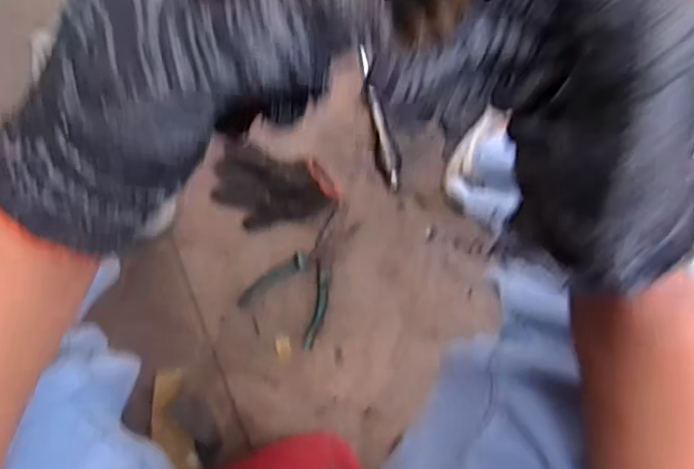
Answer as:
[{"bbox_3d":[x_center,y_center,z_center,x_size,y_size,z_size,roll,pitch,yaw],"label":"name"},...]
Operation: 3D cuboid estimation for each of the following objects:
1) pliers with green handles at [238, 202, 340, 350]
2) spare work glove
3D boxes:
[{"bbox_3d":[-0.045,0.047,0.758,0.107,0.018,0.169,34,87,-7],"label":"pliers with green handles"},{"bbox_3d":[-0.091,-0.051,0.731,0.158,0.052,0.097,12,90,-8],"label":"spare work glove"}]

